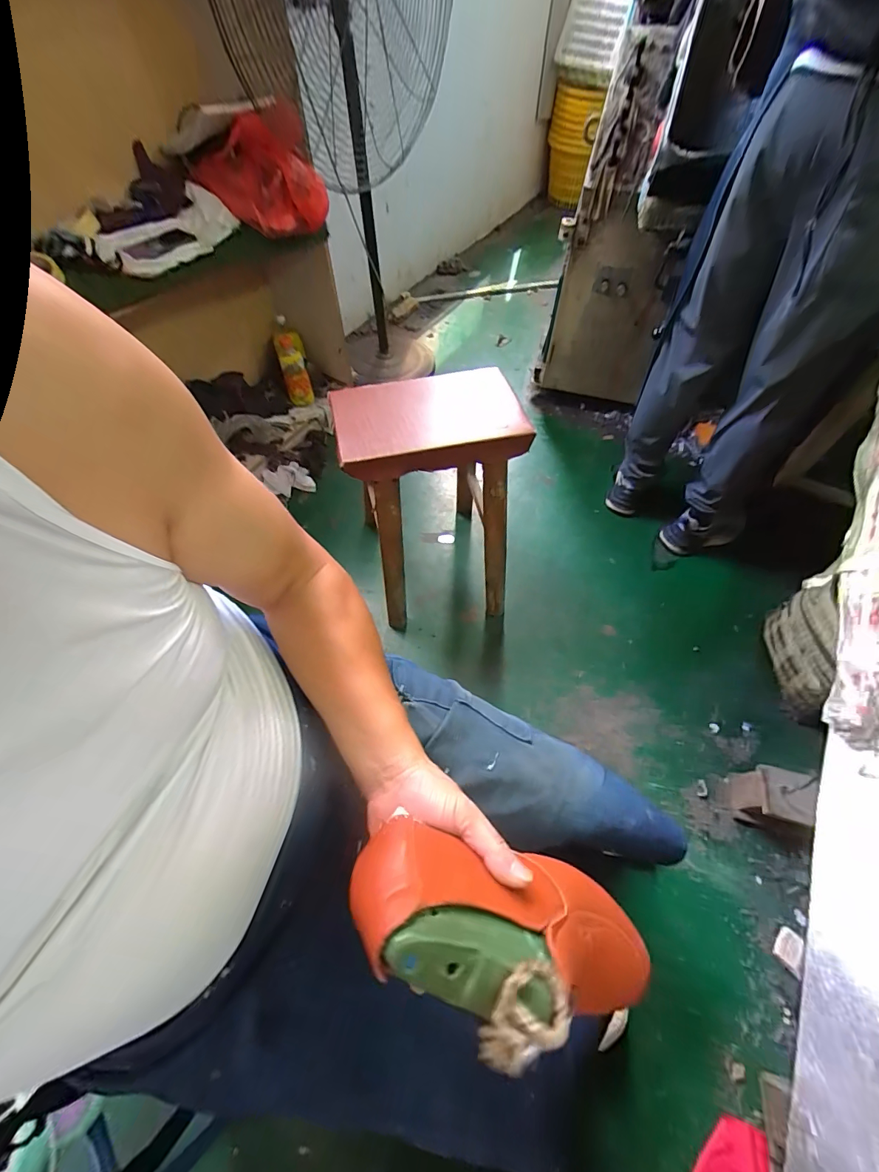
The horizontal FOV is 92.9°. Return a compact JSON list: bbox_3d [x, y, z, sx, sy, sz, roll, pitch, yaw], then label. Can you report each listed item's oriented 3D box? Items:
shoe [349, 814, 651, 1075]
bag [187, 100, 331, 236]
[{"bbox_3d":[0.064,0.256,0.292,0.265,0.080,0.125,25,19,-21],"label":"shoe"},{"bbox_3d":[-0.451,-1.036,1.027,0.362,0.200,0.170,39,66,22],"label":"bag"}]

